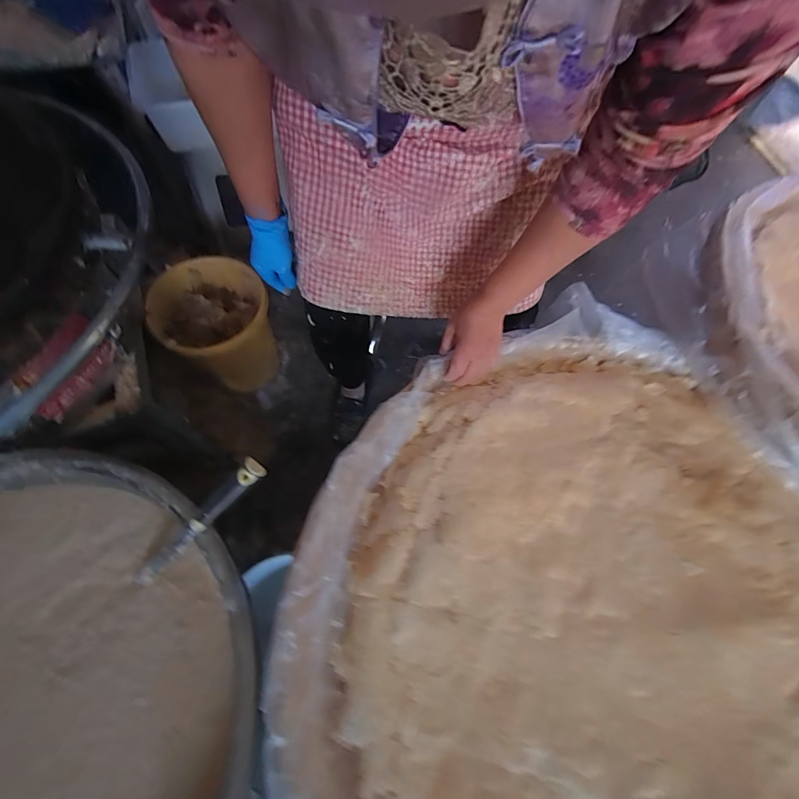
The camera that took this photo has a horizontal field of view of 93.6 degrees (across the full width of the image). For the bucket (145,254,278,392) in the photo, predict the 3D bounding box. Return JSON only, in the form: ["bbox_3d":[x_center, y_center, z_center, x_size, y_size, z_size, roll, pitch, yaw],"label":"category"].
[{"bbox_3d":[-0.407,-0.155,0.917,0.226,0.297,0.240,1,65,-3],"label":"bucket"}]

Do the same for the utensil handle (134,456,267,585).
[{"bbox_3d":[-0.253,0.154,0.463,0.255,0.028,0.032,-43,72,16],"label":"utensil handle"}]

